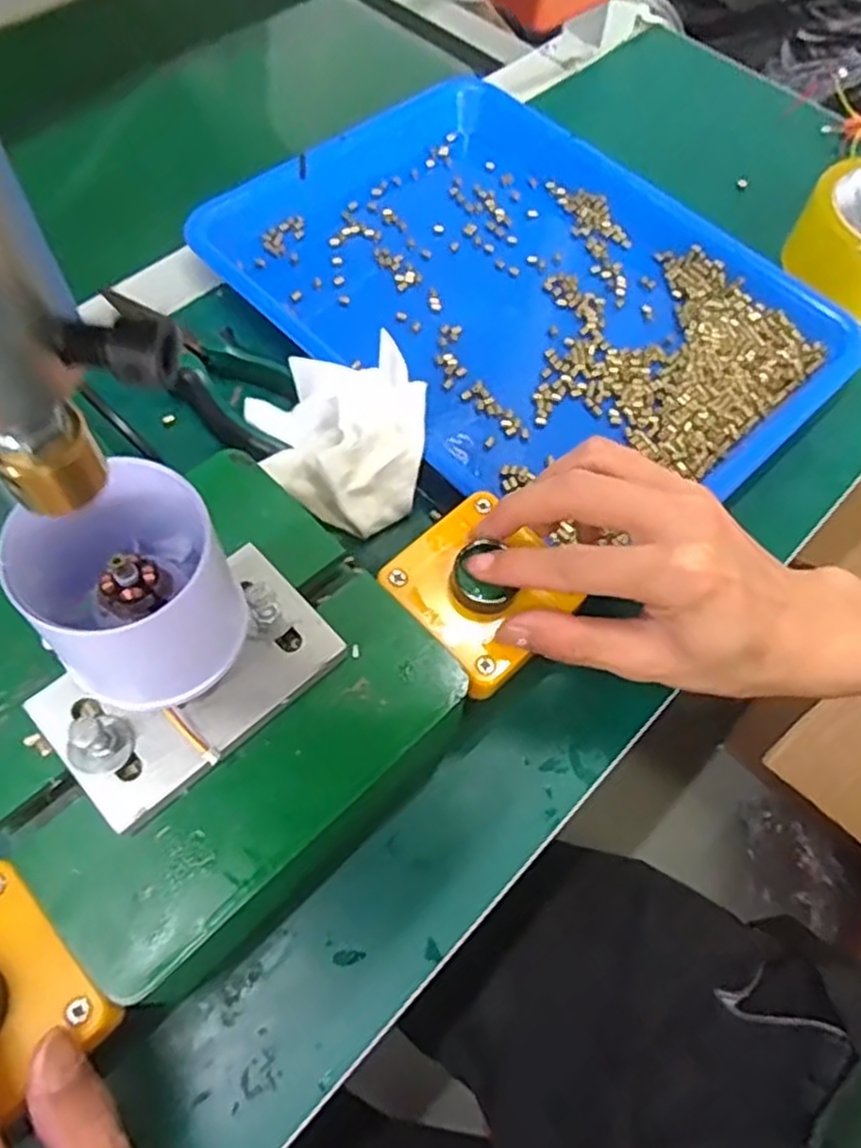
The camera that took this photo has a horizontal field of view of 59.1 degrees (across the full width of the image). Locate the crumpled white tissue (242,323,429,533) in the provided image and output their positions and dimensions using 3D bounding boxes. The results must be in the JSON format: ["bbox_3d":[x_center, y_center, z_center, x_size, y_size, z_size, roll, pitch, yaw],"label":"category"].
[{"bbox_3d":[-0.049,-0.073,0.382,0.088,0.040,0.091,-3,62,-5],"label":"crumpled white tissue"}]

